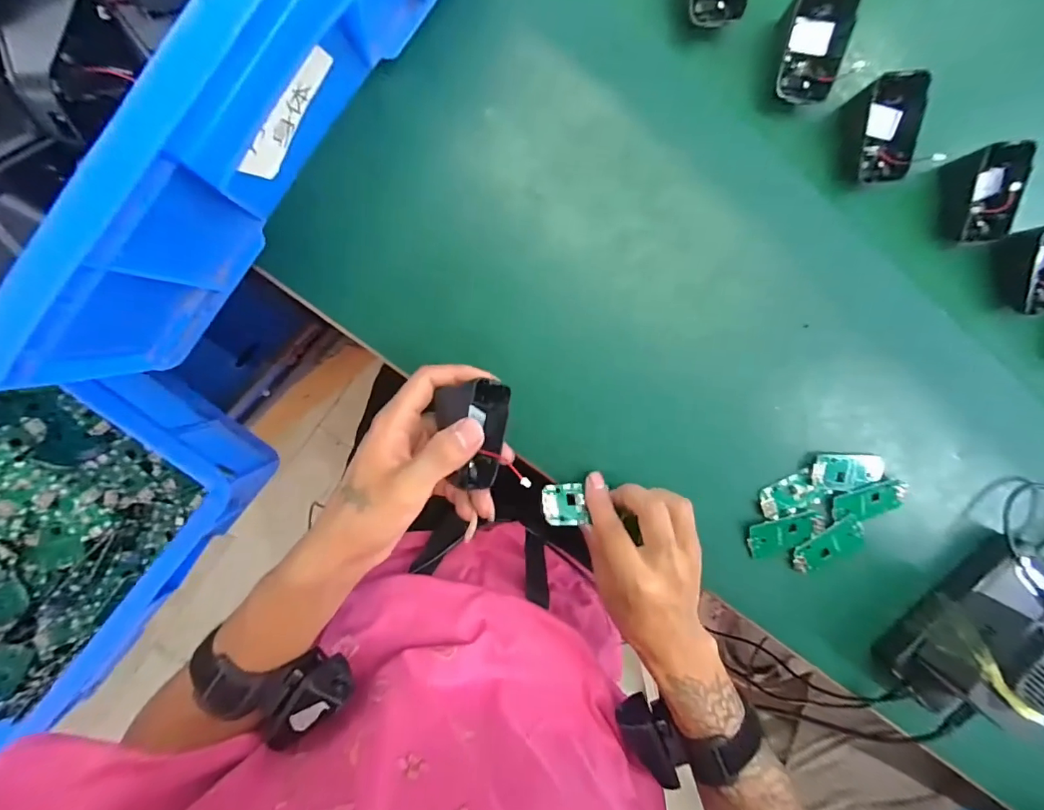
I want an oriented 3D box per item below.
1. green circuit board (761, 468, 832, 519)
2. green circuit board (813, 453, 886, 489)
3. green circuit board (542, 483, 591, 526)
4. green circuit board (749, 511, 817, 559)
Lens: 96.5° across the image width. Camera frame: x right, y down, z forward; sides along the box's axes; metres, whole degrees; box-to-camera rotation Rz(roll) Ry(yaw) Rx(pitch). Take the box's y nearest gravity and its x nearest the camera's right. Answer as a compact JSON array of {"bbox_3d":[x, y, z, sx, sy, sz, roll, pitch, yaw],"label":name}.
[{"bbox_3d":[0.221,0.074,0.382,0.054,0.008,0.029,-21,97,-5],"label":"green circuit board"},{"bbox_3d":[0.266,0.055,0.380,0.060,0.009,0.029,3,95,-8],"label":"green circuit board"},{"bbox_3d":[0.031,0.073,0.343,0.037,0.006,0.031,1,63,-33],"label":"green circuit board"},{"bbox_3d":[0.215,0.107,0.384,0.055,0.006,0.030,-12,96,-6],"label":"green circuit board"}]

